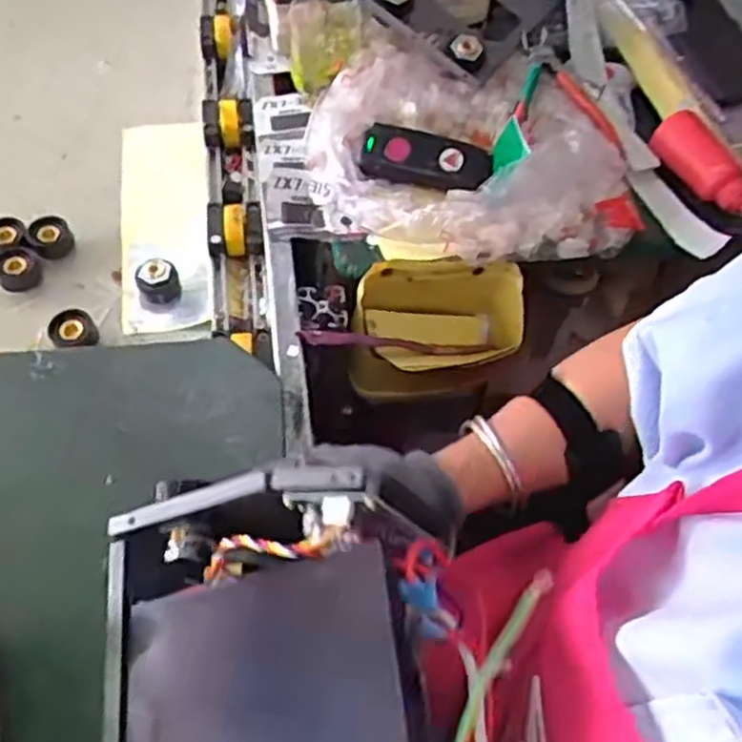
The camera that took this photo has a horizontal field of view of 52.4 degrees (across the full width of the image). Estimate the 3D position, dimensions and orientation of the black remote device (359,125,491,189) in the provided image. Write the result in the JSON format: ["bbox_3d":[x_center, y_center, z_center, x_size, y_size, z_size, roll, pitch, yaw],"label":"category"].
[{"bbox_3d":[0.050,-0.190,0.679,0.115,0.022,0.048,10,100,3],"label":"black remote device"}]

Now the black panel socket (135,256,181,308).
[{"bbox_3d":[-0.198,-0.082,0.703,0.037,0.041,0.031,-15,61,-12],"label":"black panel socket"}]

